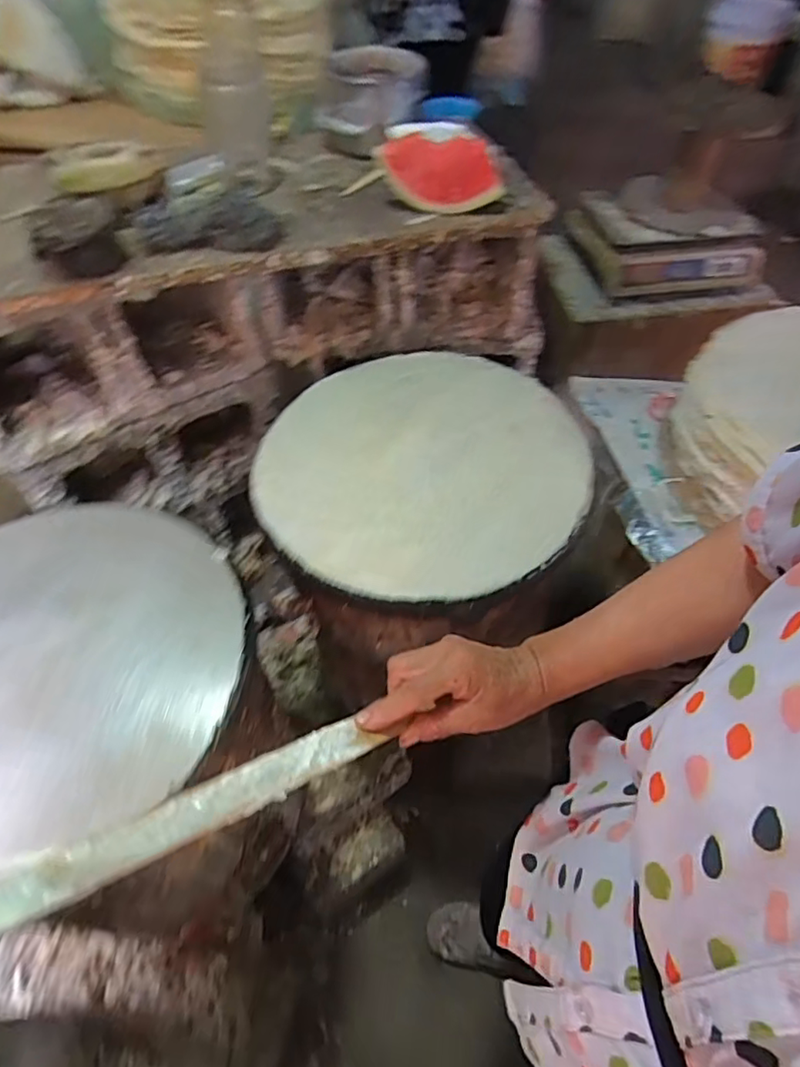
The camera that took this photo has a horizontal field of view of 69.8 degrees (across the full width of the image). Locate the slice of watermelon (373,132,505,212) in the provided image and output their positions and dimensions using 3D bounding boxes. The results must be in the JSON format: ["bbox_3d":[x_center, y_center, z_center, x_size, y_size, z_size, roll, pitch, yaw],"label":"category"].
[{"bbox_3d":[0.049,-0.453,0.716,0.152,0.079,0.049,-6,52,-3],"label":"slice of watermelon"}]

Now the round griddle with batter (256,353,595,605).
[{"bbox_3d":[0.033,-0.086,0.660,0.346,0.041,0.376,-1,52,1],"label":"round griddle with batter"}]

